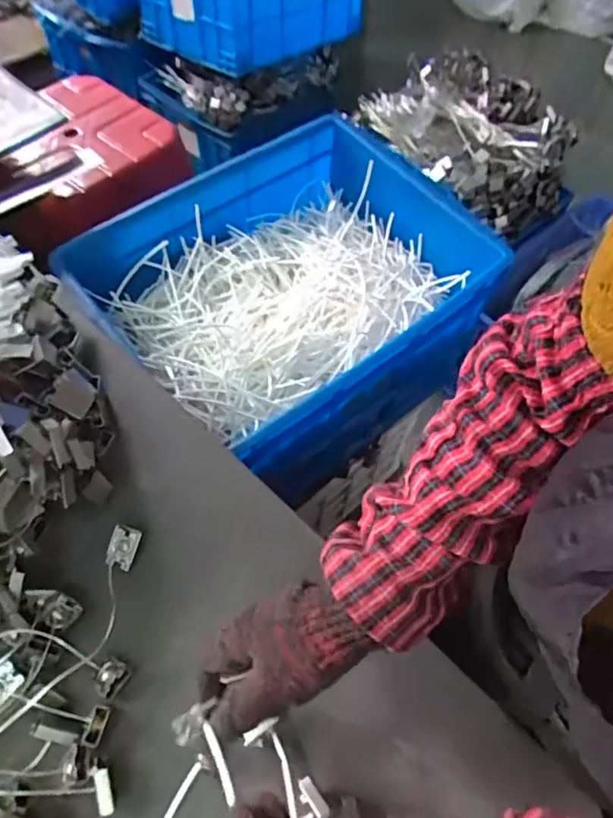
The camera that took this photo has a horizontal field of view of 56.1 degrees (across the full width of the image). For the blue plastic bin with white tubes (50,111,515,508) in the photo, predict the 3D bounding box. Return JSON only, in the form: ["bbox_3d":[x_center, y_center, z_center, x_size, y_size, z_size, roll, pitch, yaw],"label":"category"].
[{"bbox_3d":[-0.024,-0.150,0.947,0.537,0.299,0.417,-37,69,-22],"label":"blue plastic bin with white tubes"}]

